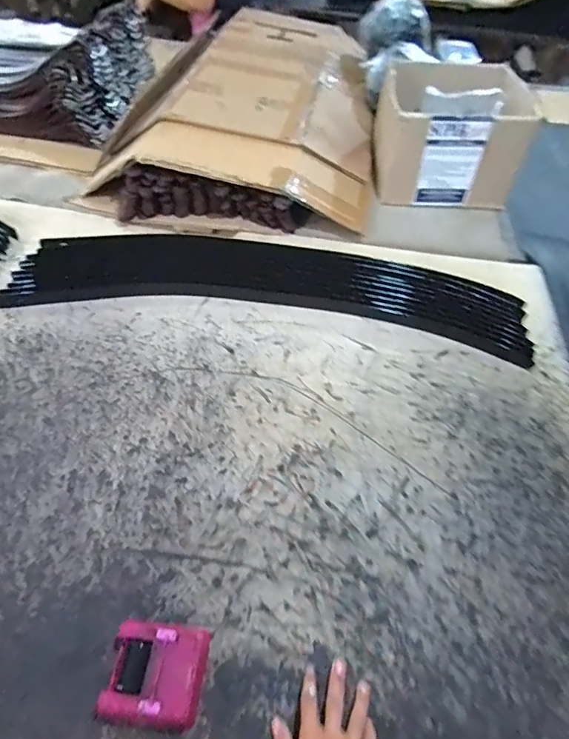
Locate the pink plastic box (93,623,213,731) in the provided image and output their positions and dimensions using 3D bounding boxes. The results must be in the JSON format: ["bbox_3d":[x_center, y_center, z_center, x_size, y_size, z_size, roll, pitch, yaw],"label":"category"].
[{"bbox_3d":[-0.159,0.373,0.553,0.116,0.037,0.108,8,53,3],"label":"pink plastic box"}]

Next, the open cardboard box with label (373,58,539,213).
[{"bbox_3d":[0.437,-0.635,1.221,0.359,0.223,0.340,9,53,4],"label":"open cardboard box with label"}]

